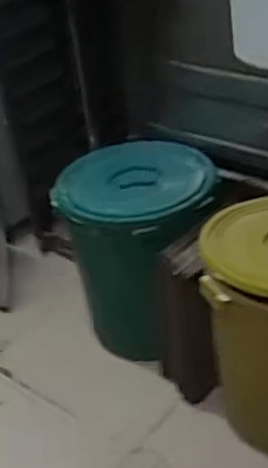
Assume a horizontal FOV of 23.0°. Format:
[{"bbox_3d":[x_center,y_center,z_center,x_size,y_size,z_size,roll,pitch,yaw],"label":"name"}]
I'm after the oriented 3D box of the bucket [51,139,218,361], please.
[{"bbox_3d":[0.023,0.031,1.932,0.419,0.467,0.472,-3,35,4],"label":"bucket"}]

